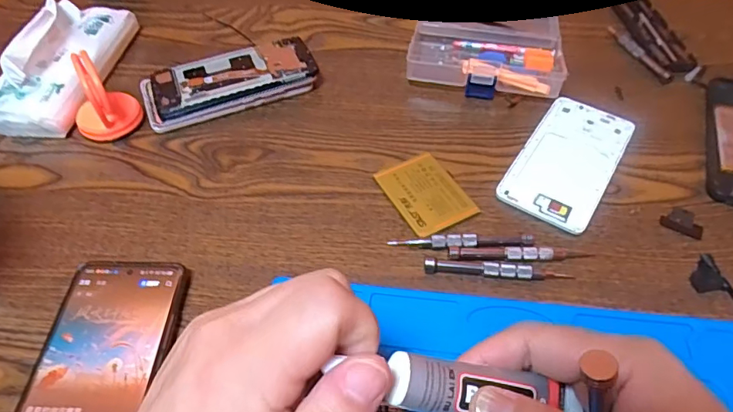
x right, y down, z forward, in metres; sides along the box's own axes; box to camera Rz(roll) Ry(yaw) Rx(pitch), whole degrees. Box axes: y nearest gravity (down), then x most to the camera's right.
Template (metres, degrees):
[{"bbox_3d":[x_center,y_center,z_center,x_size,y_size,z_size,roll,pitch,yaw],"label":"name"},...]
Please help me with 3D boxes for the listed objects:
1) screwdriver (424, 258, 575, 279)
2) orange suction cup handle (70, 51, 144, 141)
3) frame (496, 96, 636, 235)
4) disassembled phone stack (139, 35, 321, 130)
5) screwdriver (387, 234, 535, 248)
[{"bbox_3d":[0.092,0.045,0.348,0.101,0.010,0.010,4,52,4],"label":"screwdriver"},{"bbox_3d":[-0.228,-0.093,0.427,0.047,0.064,0.051,27,56,20],"label":"orange suction cup handle"},{"bbox_3d":[0.171,-0.040,0.420,0.074,0.006,0.149,27,57,21],"label":"frame"},{"bbox_3d":[-0.130,-0.120,0.474,0.157,0.022,0.074,-19,54,-14],"label":"disassembled phone stack"},{"bbox_3d":[0.070,0.026,0.364,0.104,0.008,0.012,-1,51,0],"label":"screwdriver"}]

